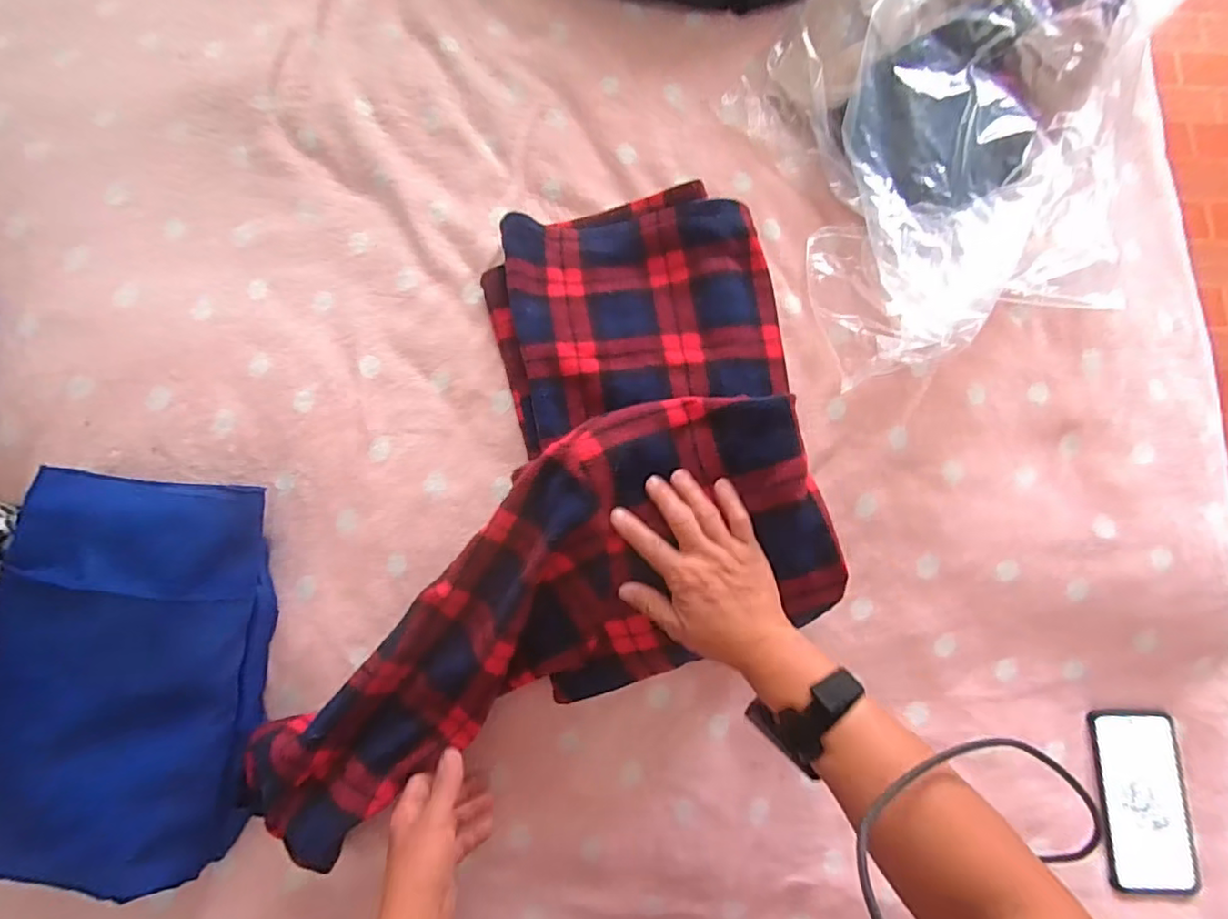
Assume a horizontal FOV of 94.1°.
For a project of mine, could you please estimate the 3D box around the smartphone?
[{"bbox_3d":[0.525,0.338,0.565,0.085,0.008,0.163,-1,80,-2],"label":"smartphone"}]

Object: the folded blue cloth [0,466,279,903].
[{"bbox_3d":[-0.440,0.187,0.495,0.205,0.105,0.346,7,81,-1],"label":"folded blue cloth"}]

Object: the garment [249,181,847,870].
[{"bbox_3d":[-0.038,0.063,0.504,0.351,0.109,0.670,25,82,2],"label":"garment"}]

